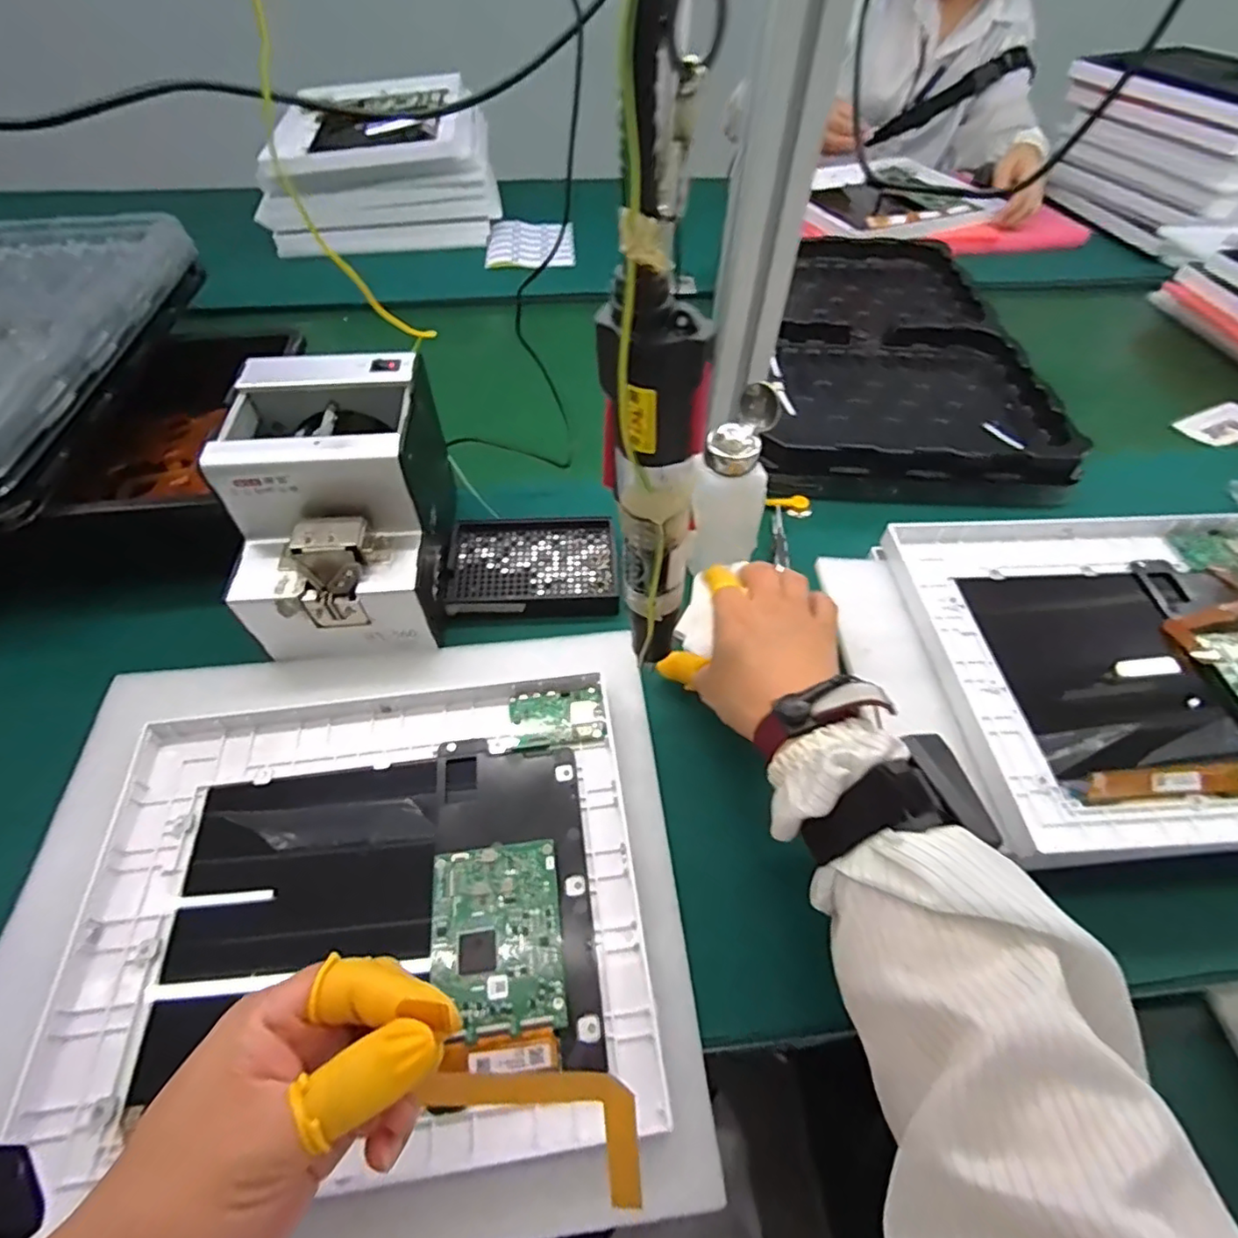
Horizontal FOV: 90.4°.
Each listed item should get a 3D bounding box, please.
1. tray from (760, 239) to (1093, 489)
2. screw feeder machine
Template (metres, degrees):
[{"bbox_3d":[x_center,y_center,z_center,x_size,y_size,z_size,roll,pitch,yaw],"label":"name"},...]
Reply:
[{"bbox_3d":[0.298,-0.322,0.705,0.282,0.047,0.499,4,52,2],"label":"tray"},{"bbox_3d":[-0.201,-0.085,0.457,0.136,0.136,0.188,-2,52,-3],"label":"screw feeder machine"}]

